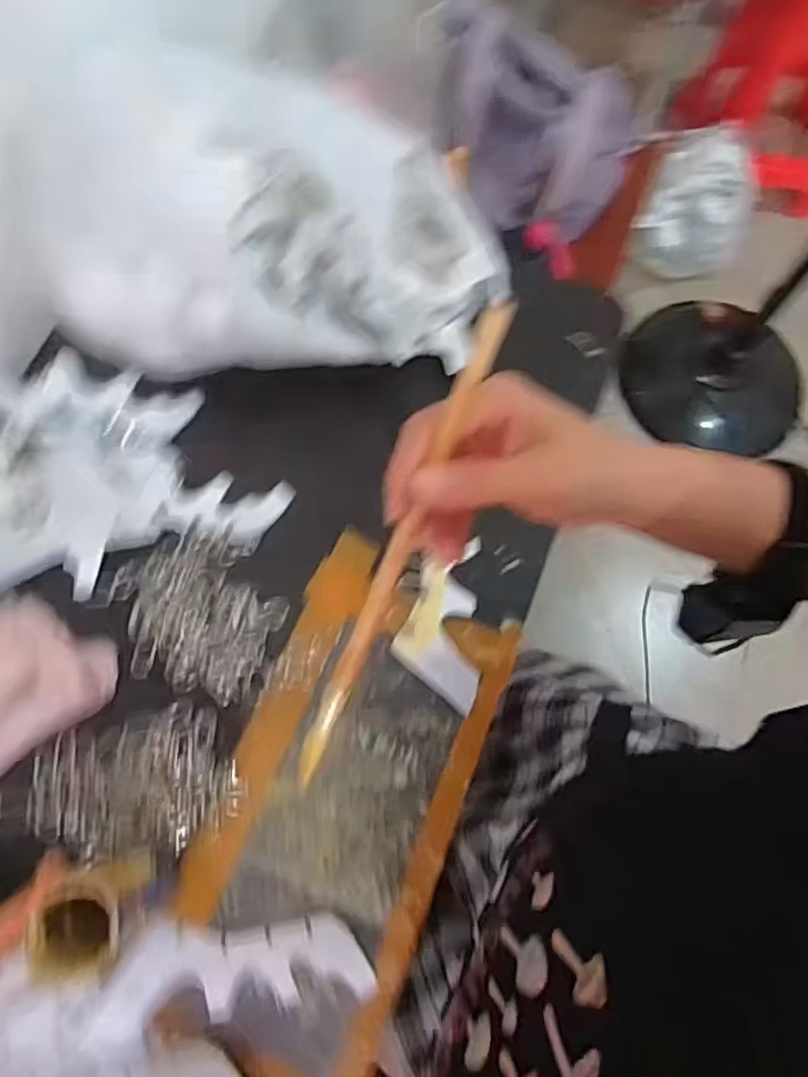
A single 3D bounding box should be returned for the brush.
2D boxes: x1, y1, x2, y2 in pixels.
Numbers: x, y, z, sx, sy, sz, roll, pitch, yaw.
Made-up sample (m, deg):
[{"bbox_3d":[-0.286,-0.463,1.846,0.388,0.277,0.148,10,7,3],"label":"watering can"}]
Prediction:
[{"bbox_3d":[-0.007,0.016,0.308,0.012,0.010,0.261,26,111,7],"label":"brush"}]

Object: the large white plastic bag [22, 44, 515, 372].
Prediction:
[{"bbox_3d":[-0.115,-0.297,0.604,0.429,0.217,0.223,-5,74,-2],"label":"large white plastic bag"}]

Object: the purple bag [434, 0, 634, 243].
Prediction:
[{"bbox_3d":[0.167,-0.542,0.852,0.268,0.150,0.173,19,75,5],"label":"purple bag"}]

